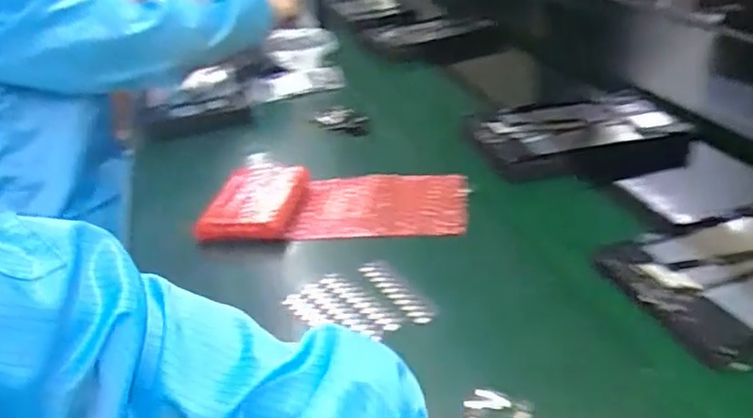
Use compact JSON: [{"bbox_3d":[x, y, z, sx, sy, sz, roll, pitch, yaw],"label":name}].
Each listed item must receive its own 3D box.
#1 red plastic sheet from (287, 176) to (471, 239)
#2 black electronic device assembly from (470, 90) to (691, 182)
[{"bbox_3d":[0.005,-0.005,0.708,0.186,0.006,0.124,-2,35,8],"label":"red plastic sheet"},{"bbox_3d":[0.258,-0.095,0.823,0.263,0.034,0.192,-10,31,-6],"label":"black electronic device assembly"}]

